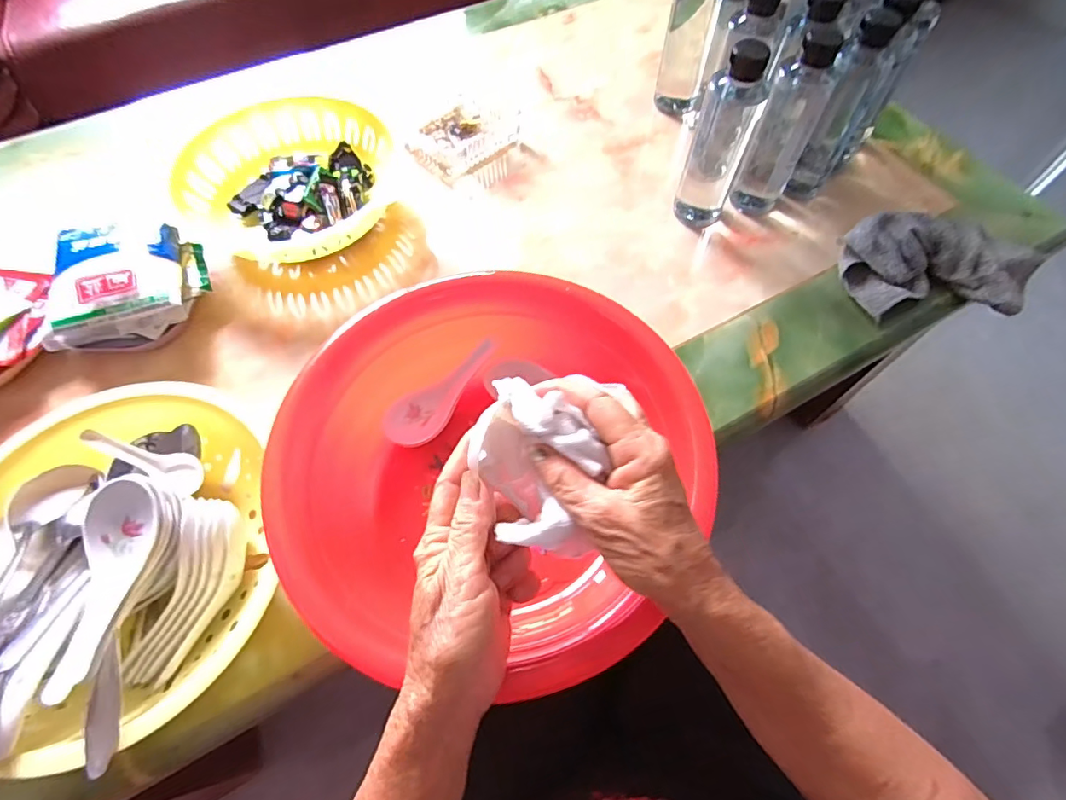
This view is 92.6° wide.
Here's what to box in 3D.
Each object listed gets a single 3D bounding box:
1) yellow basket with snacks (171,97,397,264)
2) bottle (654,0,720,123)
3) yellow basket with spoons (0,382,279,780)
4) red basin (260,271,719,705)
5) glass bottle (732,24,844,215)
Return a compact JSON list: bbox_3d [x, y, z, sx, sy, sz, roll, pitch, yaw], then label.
[{"bbox_3d":[-0.273,-0.238,0.567,0.224,0.059,0.223,0,62,0],"label":"yellow basket with snacks"},{"bbox_3d":[0.182,-0.423,0.600,0.052,0.176,0.057,10,62,5],"label":"bottle"},{"bbox_3d":[-0.311,0.119,0.372,0.223,0.086,0.263,-16,63,-8],"label":"yellow basket with spoons"},{"bbox_3d":[-0.032,0.049,0.393,0.285,0.090,0.298,0,62,0],"label":"red basin"},{"bbox_3d":[0.255,-0.272,0.515,0.051,0.178,0.041,28,66,14],"label":"glass bottle"}]

